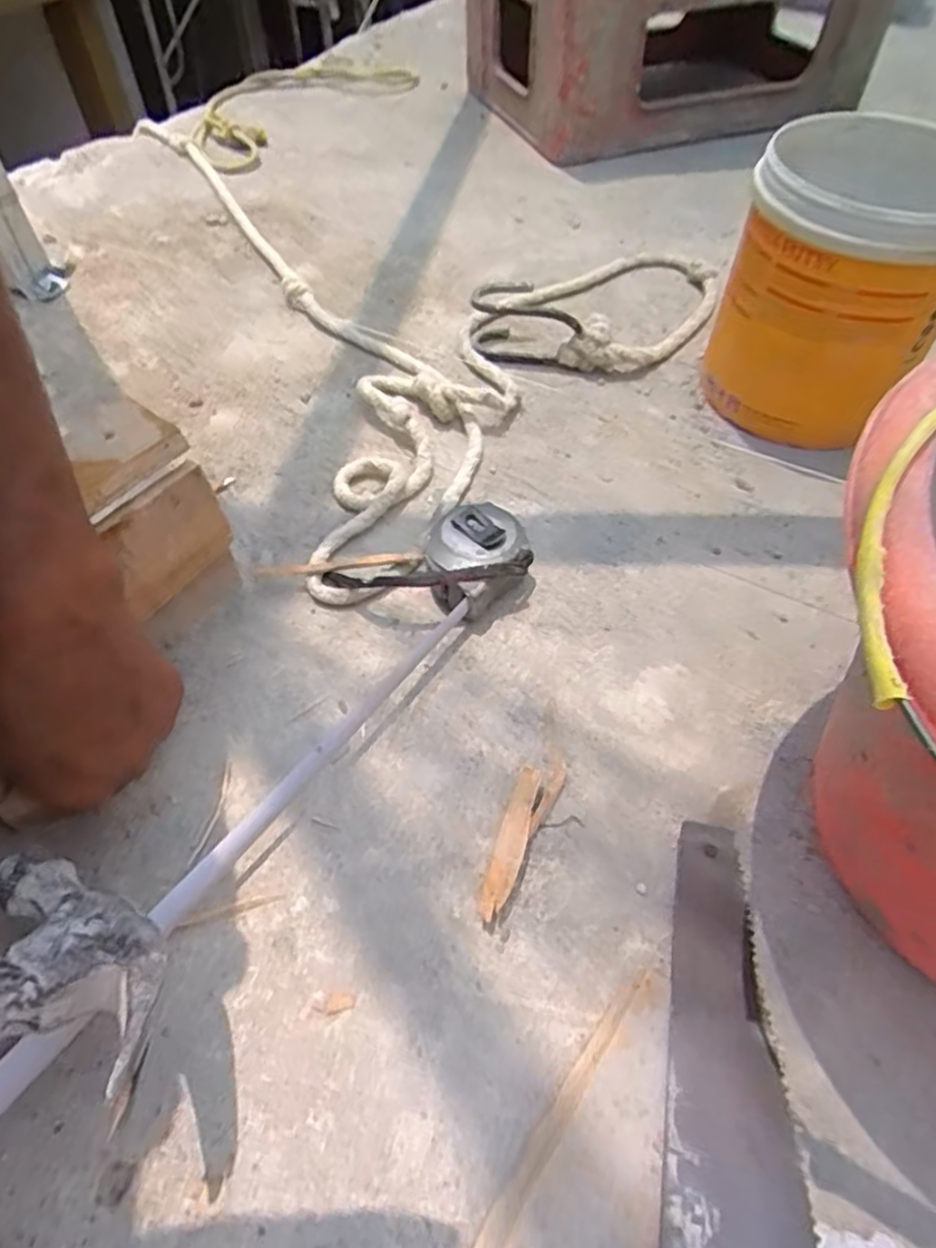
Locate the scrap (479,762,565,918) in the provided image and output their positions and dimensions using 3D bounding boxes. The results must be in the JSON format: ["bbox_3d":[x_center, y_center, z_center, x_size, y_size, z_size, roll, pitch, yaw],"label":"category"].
[{"bbox_3d":[0.024,0.102,0.345,0.020,0.014,0.087,22,57,16],"label":"scrap"}]

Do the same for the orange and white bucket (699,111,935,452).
[{"bbox_3d":[0.259,-0.234,0.493,0.137,0.159,0.142,-1,54,1],"label":"orange and white bucket"}]

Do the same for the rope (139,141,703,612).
[{"bbox_3d":[-0.141,-0.332,0.648,0.655,0.035,0.482,37,63,25],"label":"rope"}]

